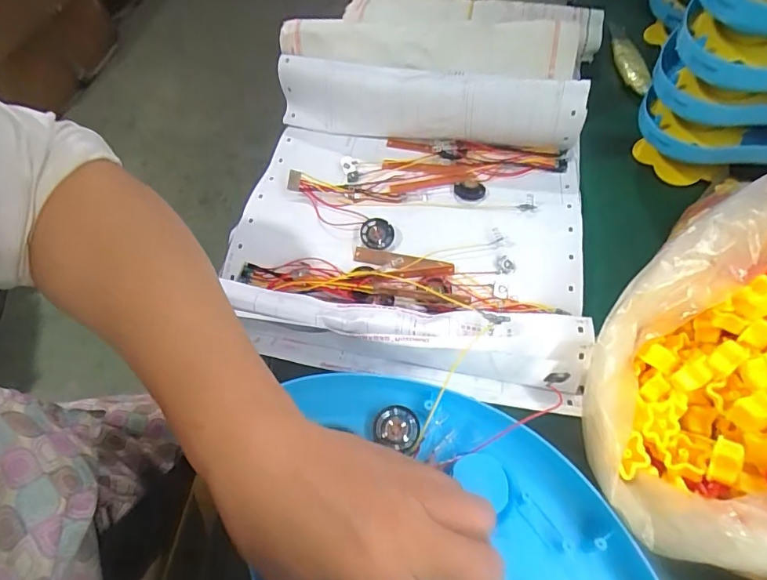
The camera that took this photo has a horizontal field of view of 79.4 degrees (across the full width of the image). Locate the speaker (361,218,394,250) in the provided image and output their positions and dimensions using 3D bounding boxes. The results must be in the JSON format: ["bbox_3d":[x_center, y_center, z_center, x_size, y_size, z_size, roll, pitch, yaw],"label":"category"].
[{"bbox_3d":[-0.005,-0.046,0.381,0.027,0.004,0.028,0,77,1],"label":"speaker"}]

